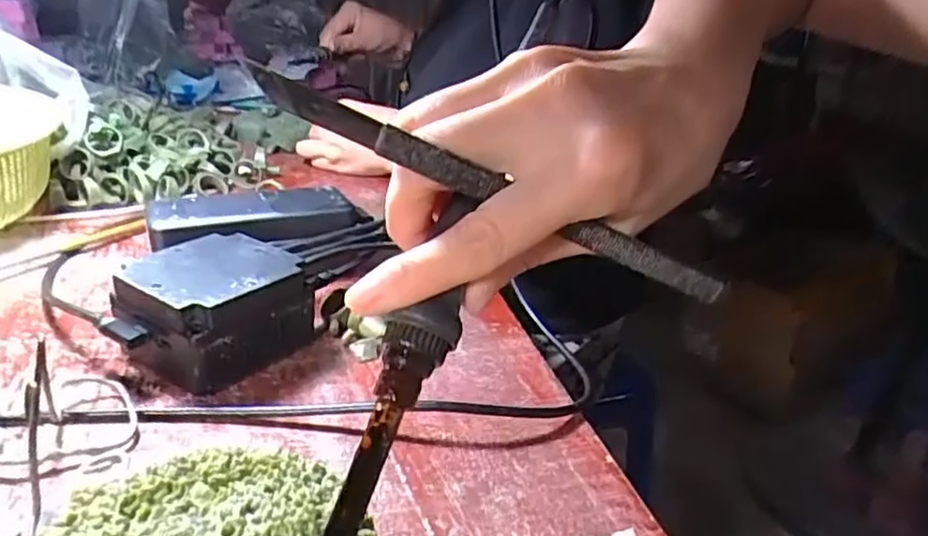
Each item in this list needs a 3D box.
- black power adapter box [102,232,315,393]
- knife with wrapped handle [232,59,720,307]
[{"bbox_3d":[-0.134,0.023,0.345,0.077,0.050,0.090,20,28,28],"label":"black power adapter box"},{"bbox_3d":[0.016,-0.020,0.188,0.159,0.009,0.004,22,19,-21],"label":"knife with wrapped handle"}]

